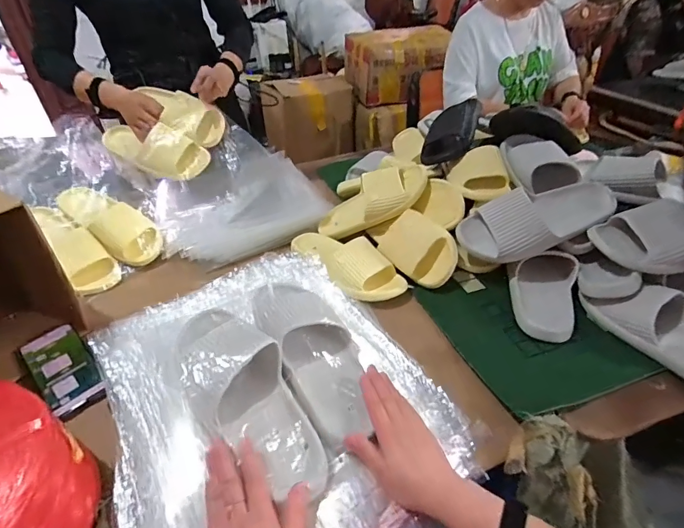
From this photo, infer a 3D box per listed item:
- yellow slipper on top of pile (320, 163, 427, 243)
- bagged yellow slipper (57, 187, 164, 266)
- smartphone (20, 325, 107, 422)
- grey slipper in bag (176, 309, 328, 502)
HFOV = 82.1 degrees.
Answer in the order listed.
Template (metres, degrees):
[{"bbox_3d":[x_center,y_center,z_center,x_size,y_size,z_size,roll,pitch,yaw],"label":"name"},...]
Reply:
[{"bbox_3d":[0.055,-0.135,0.831,0.257,0.085,0.094,-28,31,25],"label":"yellow slipper on top of pile"},{"bbox_3d":[-0.476,-0.086,0.806,0.237,0.069,0.100,37,44,-4],"label":"bagged yellow slipper"},{"bbox_3d":[-0.414,0.157,0.586,0.166,0.011,0.074,36,49,28],"label":"smartphone"},{"bbox_3d":[-0.124,0.159,0.494,0.113,0.056,0.284,-31,60,-31],"label":"grey slipper in bag"}]

